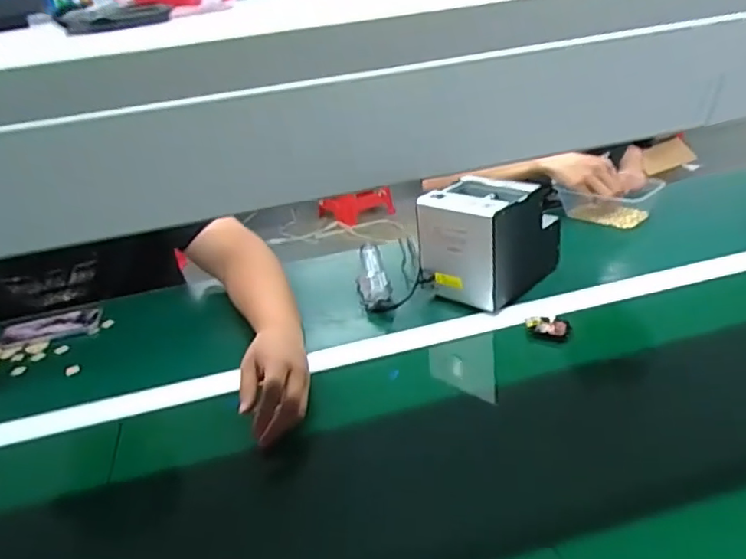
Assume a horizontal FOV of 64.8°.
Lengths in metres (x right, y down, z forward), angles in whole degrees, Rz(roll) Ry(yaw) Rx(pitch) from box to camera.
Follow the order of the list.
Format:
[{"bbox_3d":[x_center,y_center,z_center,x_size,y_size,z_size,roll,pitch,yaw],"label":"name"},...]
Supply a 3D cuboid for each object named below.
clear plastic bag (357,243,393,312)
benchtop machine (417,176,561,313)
[{"bbox_3d":[-0.004,-0.011,0.914,0.047,0.027,0.194,-9,28,-4],"label":"clear plastic bag"},{"bbox_3d":[0.165,-0.065,0.842,0.126,0.141,0.175,19,38,40],"label":"benchtop machine"}]

